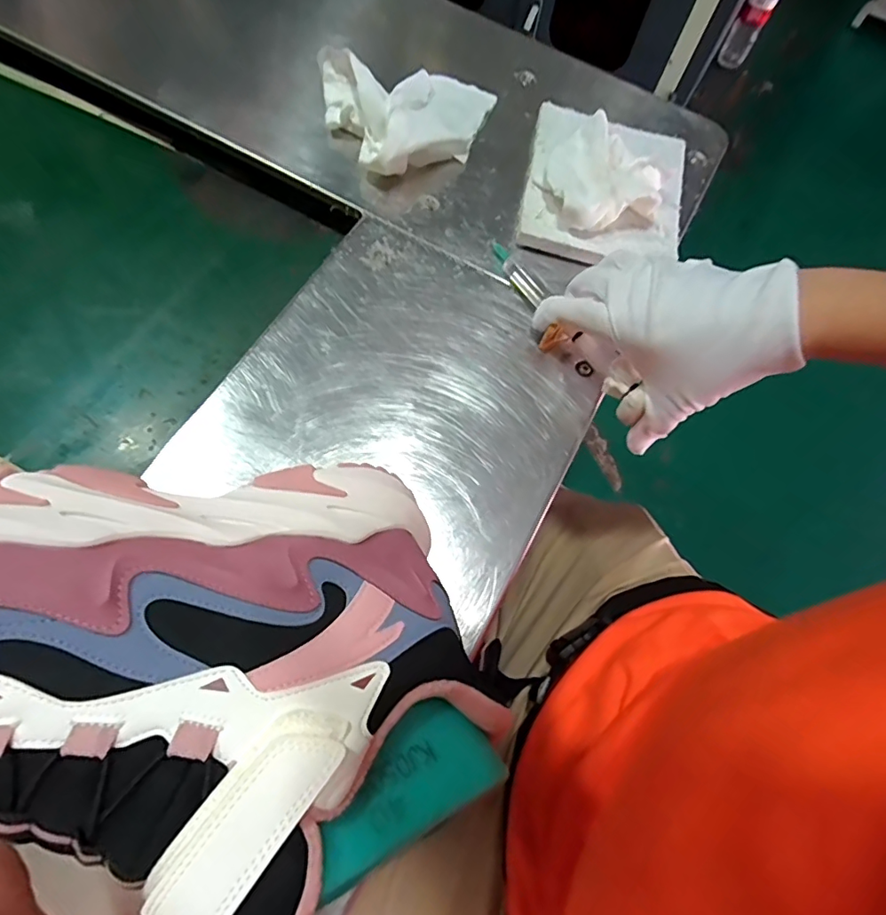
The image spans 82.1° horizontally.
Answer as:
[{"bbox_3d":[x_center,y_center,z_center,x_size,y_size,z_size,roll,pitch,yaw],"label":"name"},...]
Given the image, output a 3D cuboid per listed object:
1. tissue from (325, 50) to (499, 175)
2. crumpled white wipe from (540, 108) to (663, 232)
[{"bbox_3d":[-0.020,-0.311,0.442,0.152,0.048,0.125,-28,76,-14],"label":"tissue"},{"bbox_3d":[0.127,-0.230,0.417,0.089,0.041,0.090,1,69,-3],"label":"crumpled white wipe"}]

